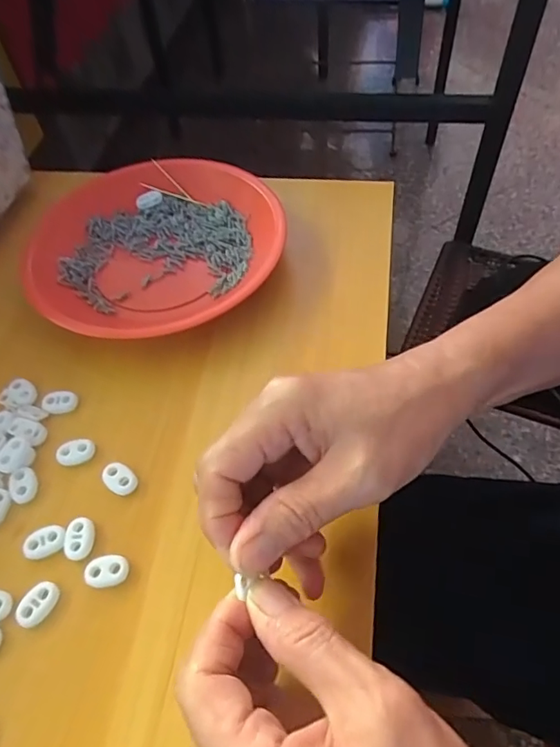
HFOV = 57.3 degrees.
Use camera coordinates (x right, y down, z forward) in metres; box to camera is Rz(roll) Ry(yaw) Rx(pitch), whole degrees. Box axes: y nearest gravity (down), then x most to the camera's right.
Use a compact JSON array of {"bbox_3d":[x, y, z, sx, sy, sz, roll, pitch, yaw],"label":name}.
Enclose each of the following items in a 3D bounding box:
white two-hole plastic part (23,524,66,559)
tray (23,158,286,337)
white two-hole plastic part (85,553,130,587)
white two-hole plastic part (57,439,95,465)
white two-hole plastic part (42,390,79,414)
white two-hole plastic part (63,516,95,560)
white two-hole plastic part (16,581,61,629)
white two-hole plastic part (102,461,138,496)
[{"bbox_3d":[-0.128,0.092,0.280,0.021,0.004,0.016,-21,56,-11],"label":"white two-hole plastic part"},{"bbox_3d":[-0.096,-0.097,0.407,0.191,0.038,0.191,-9,54,-2],"label":"tray"},{"bbox_3d":[-0.091,0.104,0.269,0.022,0.005,0.015,-16,55,-7],"label":"white two-hole plastic part"},{"bbox_3d":[-0.124,0.048,0.312,0.022,0.006,0.015,-9,54,-2],"label":"white two-hole plastic part"},{"bbox_3d":[-0.143,0.018,0.332,0.022,0.005,0.015,-7,54,-1],"label":"white two-hole plastic part"},{"bbox_3d":[-0.110,0.090,0.280,0.015,0.006,0.023,-3,54,2],"label":"white two-hole plastic part"},{"bbox_3d":[-0.123,0.117,0.261,0.014,0.005,0.022,22,59,19],"label":"white two-hole plastic part"},{"bbox_3d":[-0.094,0.062,0.300,0.023,0.006,0.015,32,62,24],"label":"white two-hole plastic part"}]

